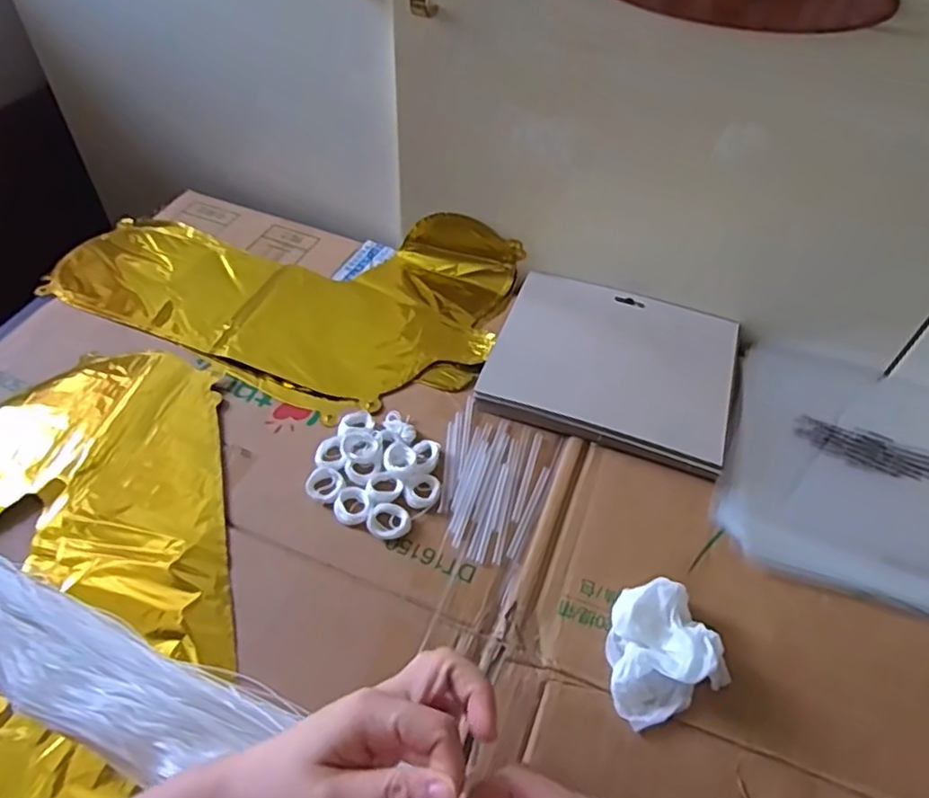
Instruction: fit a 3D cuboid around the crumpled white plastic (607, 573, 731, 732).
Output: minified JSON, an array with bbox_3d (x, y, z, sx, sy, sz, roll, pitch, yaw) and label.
[{"bbox_3d":[0.113,0.148,0.395,0.069,0.032,0.067,-18,54,-19],"label":"crumpled white plastic"}]

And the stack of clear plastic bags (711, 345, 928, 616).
[{"bbox_3d":[0.312,0.052,0.506,0.219,0.014,0.219,16,50,9],"label":"stack of clear plastic bags"}]

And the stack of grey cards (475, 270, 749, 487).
[{"bbox_3d":[0.126,-0.030,0.554,0.193,0.025,0.162,18,50,10],"label":"stack of grey cards"}]

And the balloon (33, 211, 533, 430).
[{"bbox_3d":[-0.164,-0.111,0.599,0.400,0.048,0.223,20,51,12],"label":"balloon"}]

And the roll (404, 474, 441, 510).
[{"bbox_3d":[-0.029,0.065,0.466,0.025,0.004,0.026,2,50,-3],"label":"roll"}]

